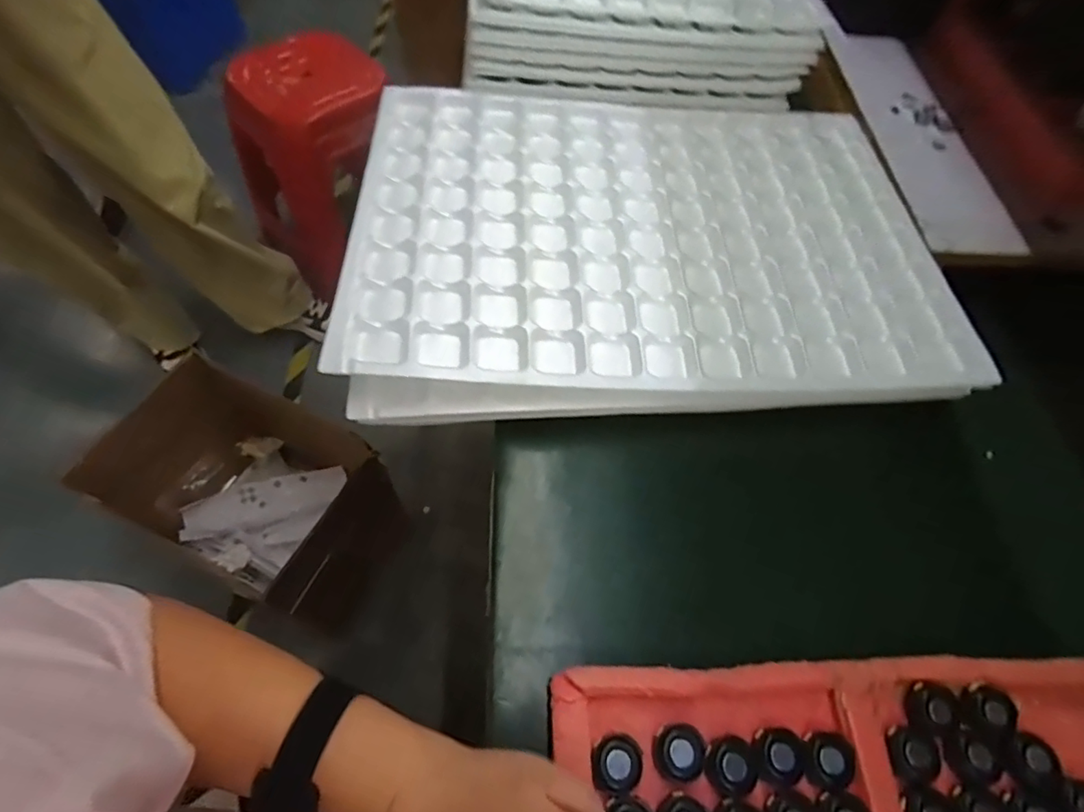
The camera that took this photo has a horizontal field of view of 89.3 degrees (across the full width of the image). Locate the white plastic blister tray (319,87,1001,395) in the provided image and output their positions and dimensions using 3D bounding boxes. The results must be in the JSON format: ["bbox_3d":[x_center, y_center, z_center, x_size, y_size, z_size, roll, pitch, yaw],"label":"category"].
[{"bbox_3d":[0.093,-0.168,0.500,0.502,0.034,0.347,-1,60,-3],"label":"white plastic blister tray"}]

